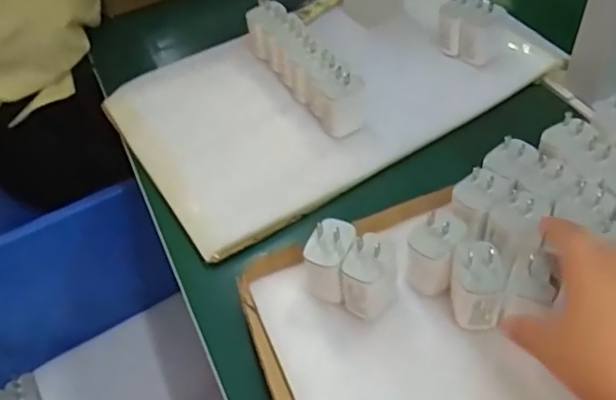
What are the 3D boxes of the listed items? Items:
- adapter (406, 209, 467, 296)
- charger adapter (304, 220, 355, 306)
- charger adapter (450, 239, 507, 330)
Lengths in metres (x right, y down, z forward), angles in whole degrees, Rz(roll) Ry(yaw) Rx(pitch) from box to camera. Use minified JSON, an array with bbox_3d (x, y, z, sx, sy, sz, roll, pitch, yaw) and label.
[{"bbox_3d":[0.089,0.037,0.408,0.032,0.058,0.027,32,59,30],"label":"adapter"},{"bbox_3d":[0.015,0.043,0.416,0.030,0.054,0.035,20,54,23],"label":"charger adapter"},{"bbox_3d":[0.113,0.057,0.386,0.033,0.057,0.044,7,50,13],"label":"charger adapter"}]

